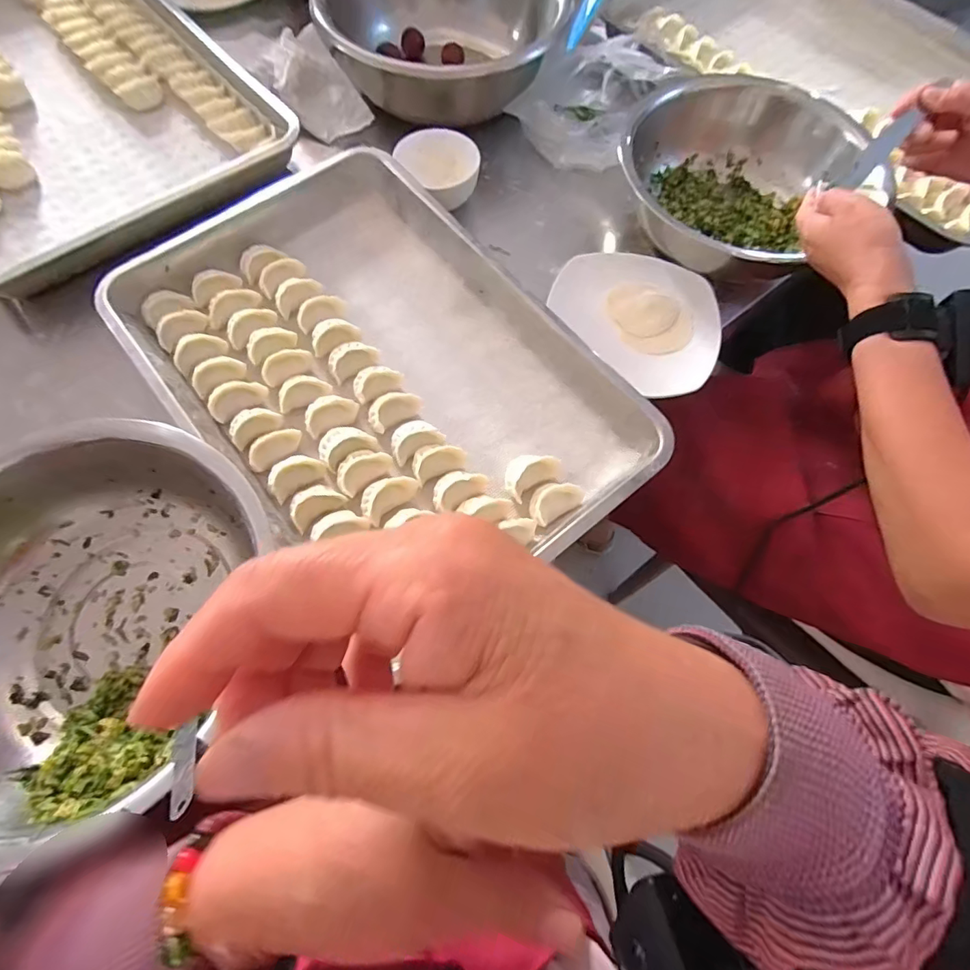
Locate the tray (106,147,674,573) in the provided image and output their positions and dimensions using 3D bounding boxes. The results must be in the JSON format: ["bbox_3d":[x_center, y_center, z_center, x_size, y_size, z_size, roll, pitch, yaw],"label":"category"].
[{"bbox_3d":[-0.107,-0.120,0.480,0.327,0.055,0.502,-37,76,-14],"label":"tray"}]

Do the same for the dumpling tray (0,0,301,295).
[{"bbox_3d":[-0.534,-0.494,0.598,0.386,0.040,0.559,-37,76,-14],"label":"dumpling tray"}]

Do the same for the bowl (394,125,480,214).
[{"bbox_3d":[-0.048,-0.363,0.568,0.079,0.053,0.089,-37,74,-15],"label":"bowl"}]

